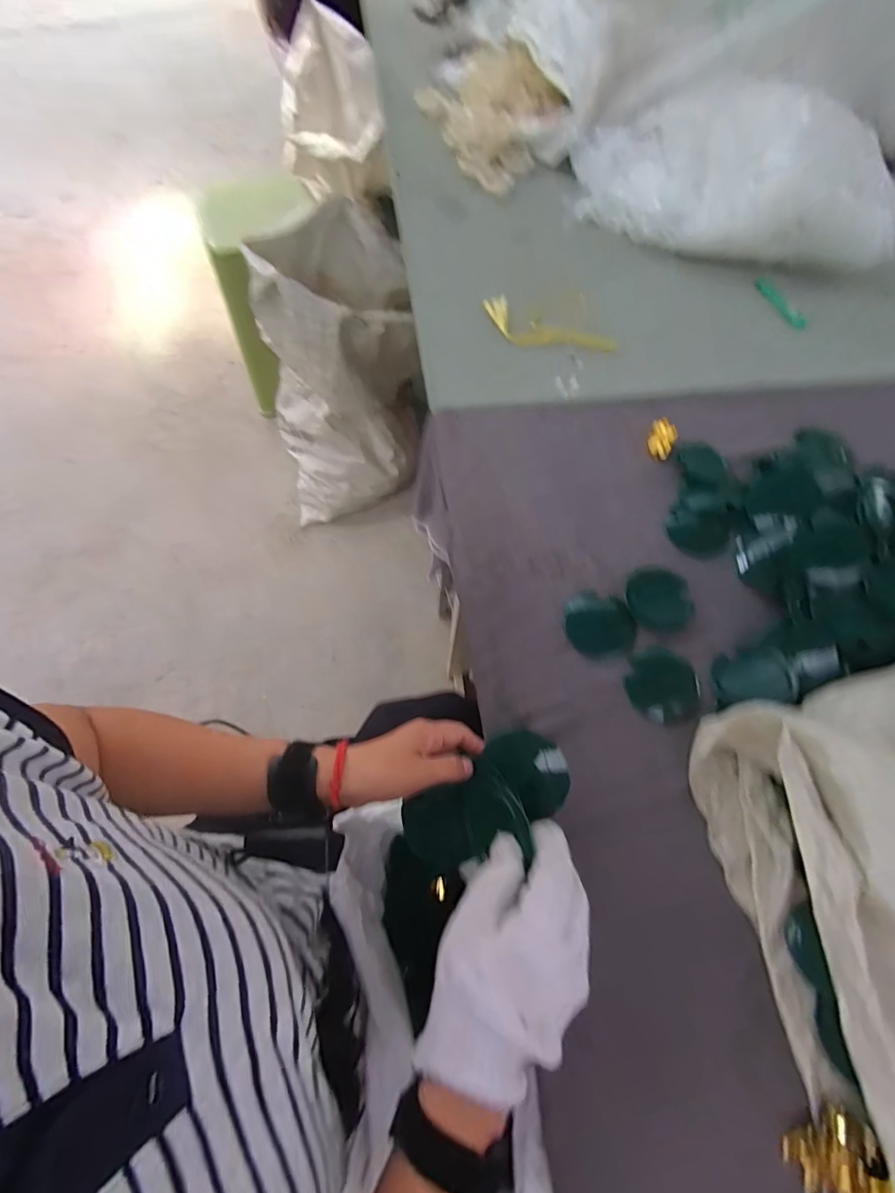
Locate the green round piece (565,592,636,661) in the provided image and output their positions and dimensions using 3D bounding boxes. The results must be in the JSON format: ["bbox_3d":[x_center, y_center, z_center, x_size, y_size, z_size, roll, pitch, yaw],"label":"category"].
[{"bbox_3d":[0.160,0.031,0.499,0.071,0.004,0.068,1,66,-2],"label":"green round piece"}]

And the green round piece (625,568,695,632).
[{"bbox_3d":[0.222,0.002,0.505,0.059,0.016,0.069,-2,66,-3],"label":"green round piece"}]

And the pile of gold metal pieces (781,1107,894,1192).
[{"bbox_3d":[0.269,0.389,0.322,0.056,0.024,0.047,-21,68,-11],"label":"pile of gold metal pieces"}]

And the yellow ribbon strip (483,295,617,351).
[{"bbox_3d":[0.139,-0.367,0.664,0.184,0.024,0.058,24,76,5],"label":"yellow ribbon strip"}]

